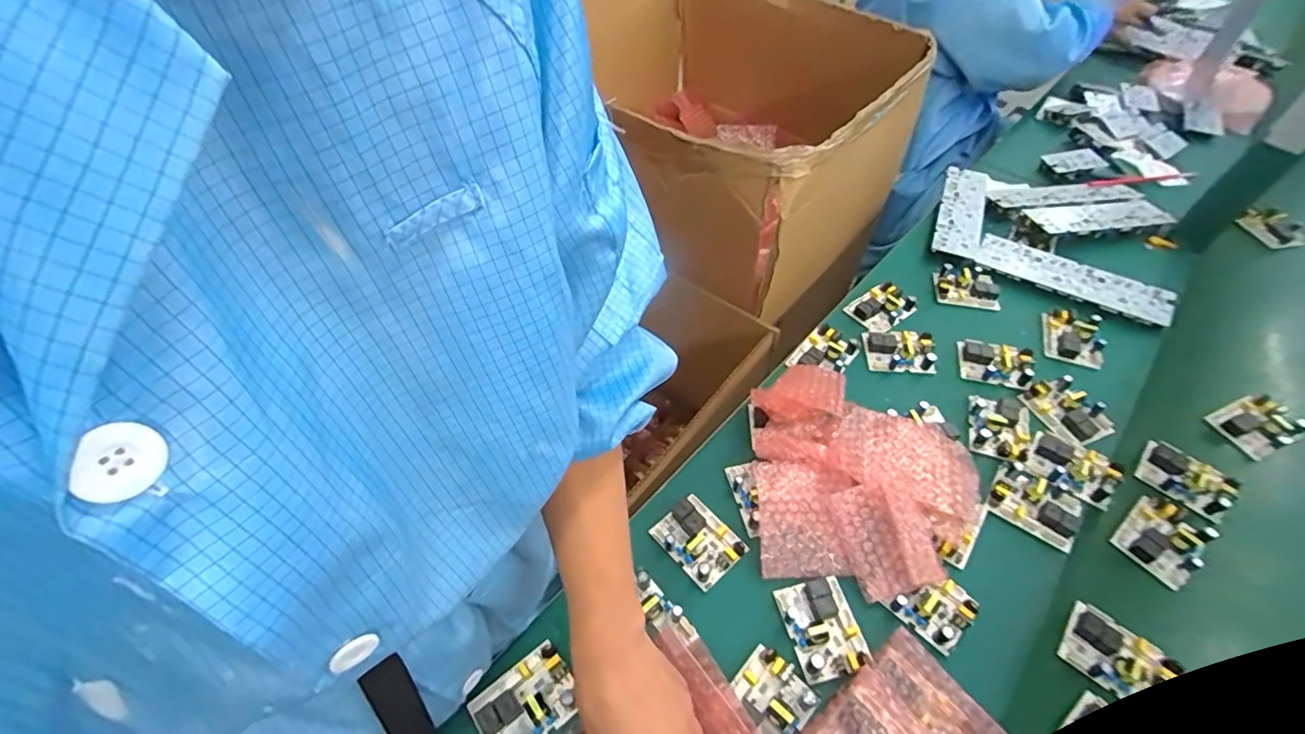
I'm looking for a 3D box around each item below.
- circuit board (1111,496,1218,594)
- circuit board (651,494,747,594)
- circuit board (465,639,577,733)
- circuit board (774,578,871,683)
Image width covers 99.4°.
[{"bbox_3d":[0.511,0.168,0.554,0.080,0.020,0.062,-34,60,-25],"label":"circuit board"},{"bbox_3d":[0.045,0.167,0.542,0.060,0.018,0.080,-35,60,-25],"label":"circuit board"},{"bbox_3d":[-0.104,0.274,0.452,0.080,0.021,0.061,-33,59,-24],"label":"circuit board"},{"bbox_3d":[0.151,0.226,0.488,0.059,0.020,0.078,-11,53,-9],"label":"circuit board"}]

